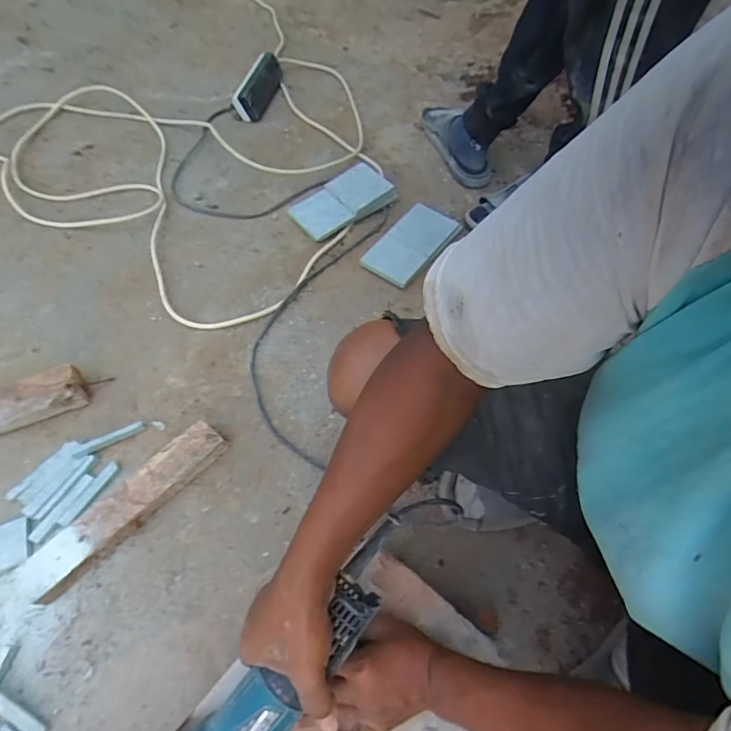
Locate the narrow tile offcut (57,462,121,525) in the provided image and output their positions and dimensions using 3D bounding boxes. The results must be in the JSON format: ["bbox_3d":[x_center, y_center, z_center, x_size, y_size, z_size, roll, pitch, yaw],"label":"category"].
[{"bbox_3d":[-0.385,0.176,0.651,0.017,0.005,0.099,27,62,15],"label":"narrow tile offcut"}]

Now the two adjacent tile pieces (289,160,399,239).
[{"bbox_3d":[-0.045,-0.331,0.933,0.195,0.022,0.125,-37,65,-9],"label":"two adjacent tile pieces"}]

